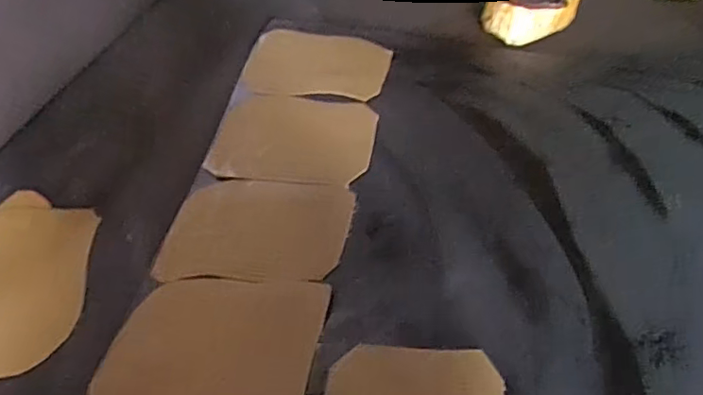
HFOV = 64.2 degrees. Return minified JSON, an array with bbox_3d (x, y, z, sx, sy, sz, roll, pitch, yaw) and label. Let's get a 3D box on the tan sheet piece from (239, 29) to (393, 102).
[{"bbox_3d":[-0.057,-0.225,0.950,0.234,0.022,0.162,5,58,5],"label":"tan sheet piece"}]

